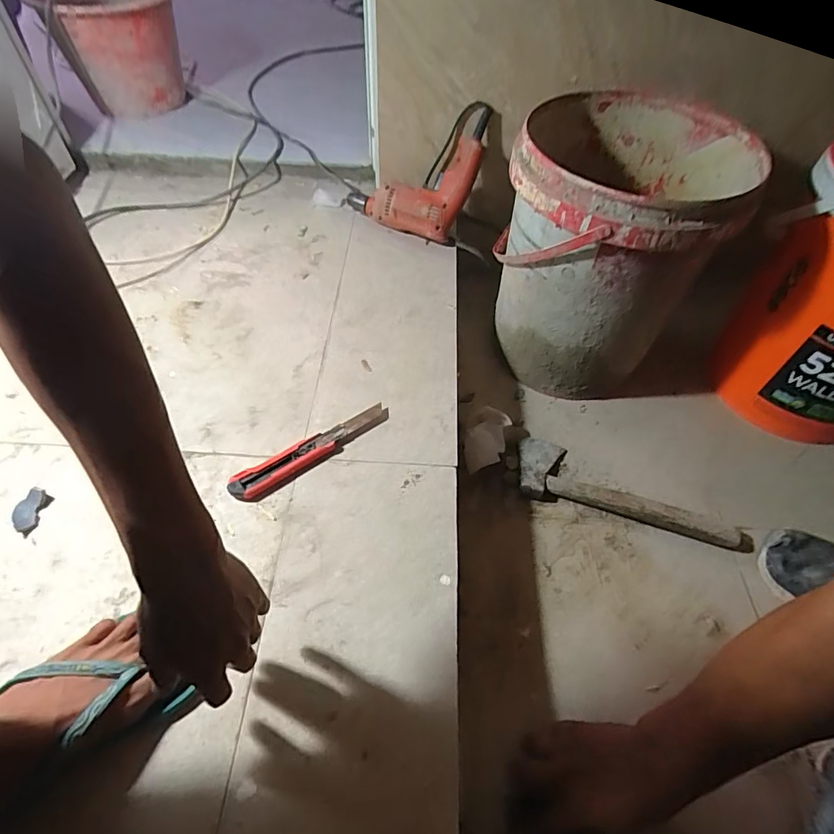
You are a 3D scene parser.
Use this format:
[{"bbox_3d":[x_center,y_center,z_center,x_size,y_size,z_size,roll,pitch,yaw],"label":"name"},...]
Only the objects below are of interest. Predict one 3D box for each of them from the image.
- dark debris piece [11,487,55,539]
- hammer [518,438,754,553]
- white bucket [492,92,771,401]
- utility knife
[{"bbox_3d":[-0.435,0.106,0.529,0.030,0.010,0.050,9,54,5],"label":"dark debris piece"},{"bbox_3d":[0.318,0.106,0.695,0.333,0.031,0.105,14,53,7],"label":"hammer"},{"bbox_3d":[0.288,-0.256,0.762,0.293,0.361,0.332,22,55,13],"label":"white bucket"},{"bbox_3d":[-0.132,0.039,0.585,0.206,0.015,0.037,-33,61,-22],"label":"utility knife"}]

